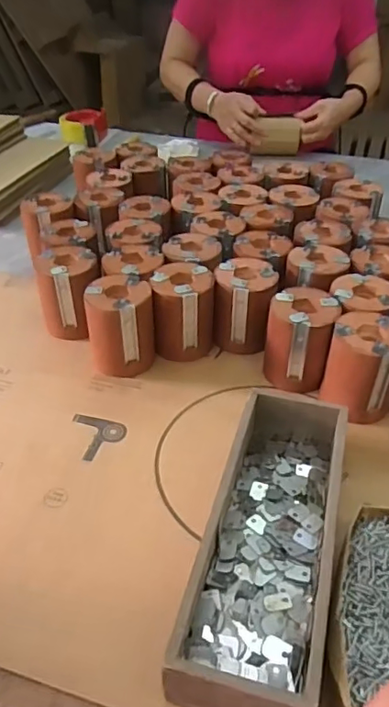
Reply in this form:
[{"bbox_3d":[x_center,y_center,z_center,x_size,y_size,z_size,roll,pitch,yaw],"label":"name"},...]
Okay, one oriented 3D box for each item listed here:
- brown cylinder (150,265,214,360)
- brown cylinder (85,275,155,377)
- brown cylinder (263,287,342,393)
[{"bbox_3d":[-0.014,-0.050,0.686,0.075,0.100,0.072,-4,39,-7],"label":"brown cylinder"},{"bbox_3d":[-0.089,-0.033,0.663,0.078,0.101,0.076,-5,39,-8],"label":"brown cylinder"},{"bbox_3d":[0.126,-0.018,0.645,0.075,0.095,0.081,15,40,16],"label":"brown cylinder"}]

